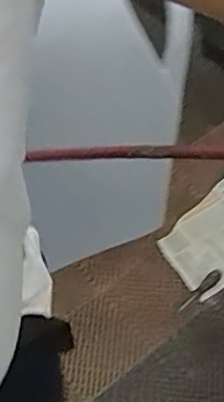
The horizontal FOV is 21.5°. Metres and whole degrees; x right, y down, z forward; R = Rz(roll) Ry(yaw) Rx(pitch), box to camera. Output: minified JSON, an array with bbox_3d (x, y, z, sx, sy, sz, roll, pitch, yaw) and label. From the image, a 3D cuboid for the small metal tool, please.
[{"bbox_3d":[0.234,0.239,1.558,0.030,0.012,0.149,39,65,24],"label":"small metal tool"}]

